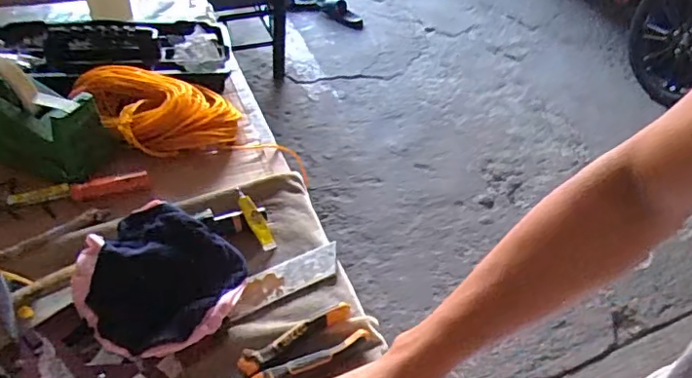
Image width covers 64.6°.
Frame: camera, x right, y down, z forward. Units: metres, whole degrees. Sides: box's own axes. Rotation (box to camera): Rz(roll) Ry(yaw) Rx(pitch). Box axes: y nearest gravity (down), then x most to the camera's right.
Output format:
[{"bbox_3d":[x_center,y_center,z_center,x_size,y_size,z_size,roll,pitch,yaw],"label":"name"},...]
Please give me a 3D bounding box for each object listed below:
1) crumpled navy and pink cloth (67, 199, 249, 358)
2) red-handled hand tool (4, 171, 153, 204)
[{"bbox_3d":[-0.177,0.088,0.525,0.137,0.061,0.138,33,49,24],"label":"crumpled navy and pink cloth"},{"bbox_3d":[-0.307,0.003,0.633,0.148,0.023,0.025,-9,46,-16],"label":"red-handled hand tool"}]

